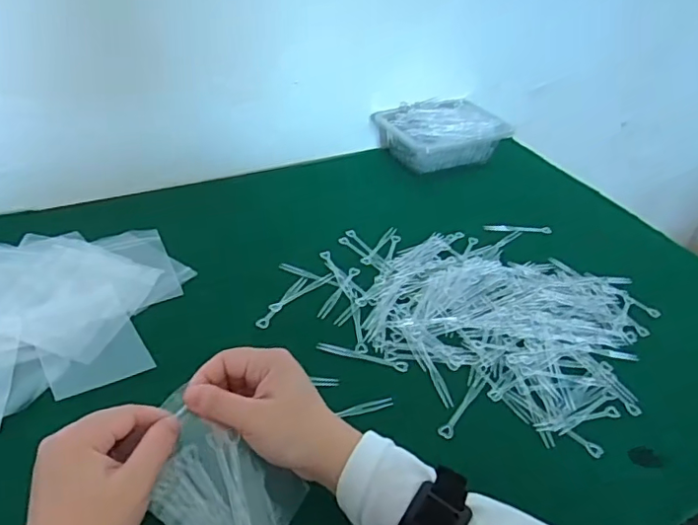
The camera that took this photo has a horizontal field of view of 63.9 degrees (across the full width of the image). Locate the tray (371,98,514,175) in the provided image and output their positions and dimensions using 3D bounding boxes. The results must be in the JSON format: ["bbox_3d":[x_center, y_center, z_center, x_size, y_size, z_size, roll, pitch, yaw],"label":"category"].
[{"bbox_3d":[0.140,-0.188,0.838,0.175,0.068,0.123,-14,41,-23],"label":"tray"}]

